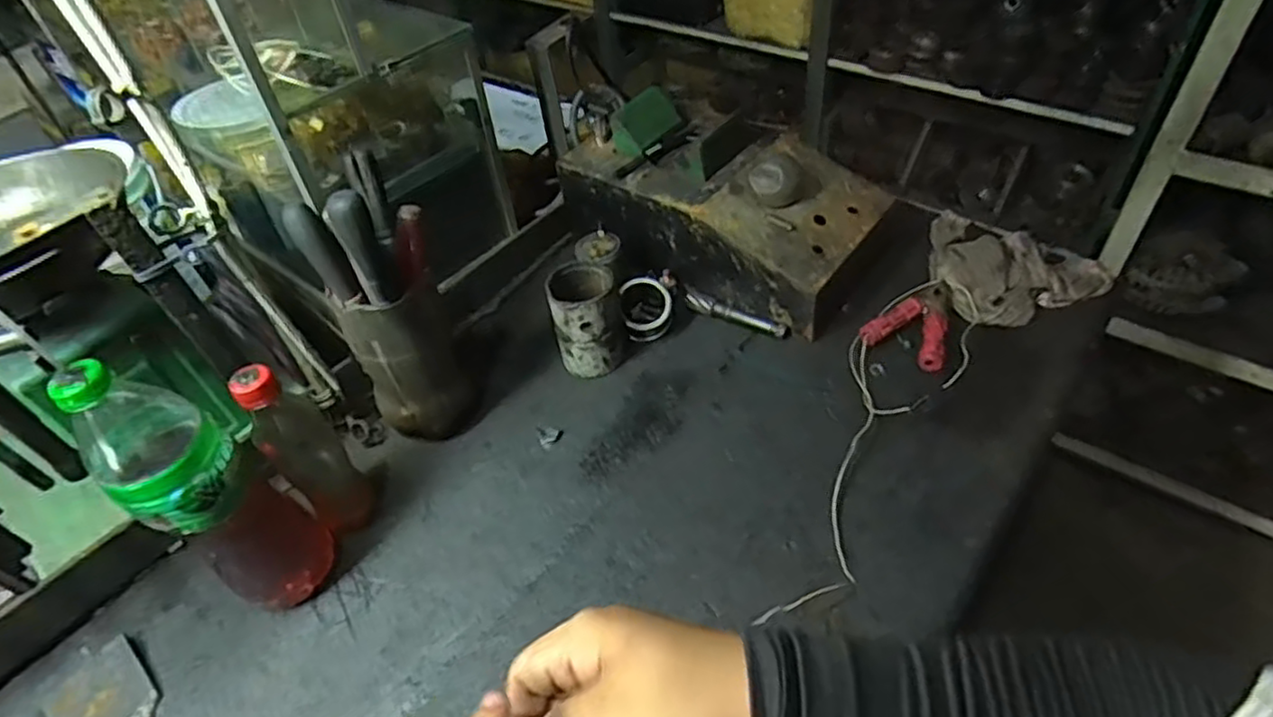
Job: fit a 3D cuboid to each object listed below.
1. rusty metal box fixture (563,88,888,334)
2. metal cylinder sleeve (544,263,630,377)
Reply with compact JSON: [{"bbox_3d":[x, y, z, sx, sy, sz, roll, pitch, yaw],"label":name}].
[{"bbox_3d":[0.100,-0.189,0.814,0.349,0.143,0.186,28,57,26],"label":"rusty metal box fixture"},{"bbox_3d":[-0.050,-0.043,0.729,0.075,0.097,0.082,-9,49,-2],"label":"metal cylinder sleeve"}]

